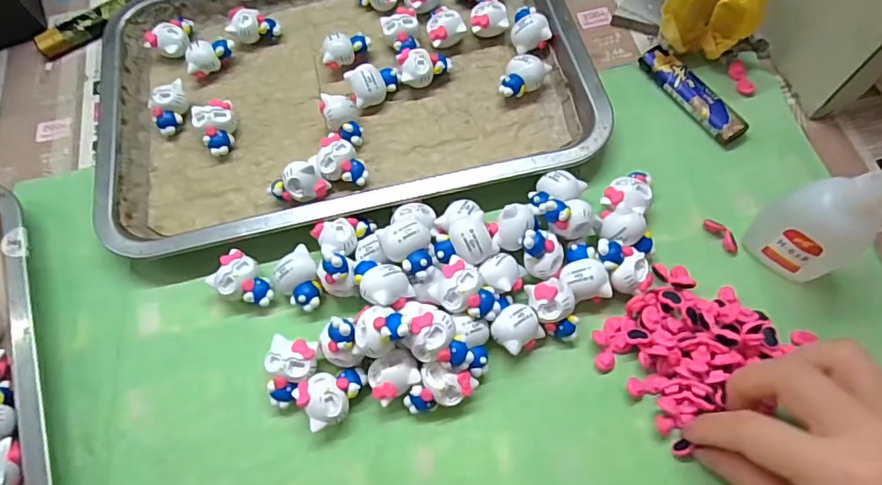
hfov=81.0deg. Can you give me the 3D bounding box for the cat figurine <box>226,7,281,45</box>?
[{"bbox_3d":[-0.130,-0.151,0.359,0.032,0.024,0.016,-15,67,-4],"label":"cat figurine"}]

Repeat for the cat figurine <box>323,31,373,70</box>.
[{"bbox_3d":[-0.063,-0.129,0.350,0.035,0.023,0.016,-20,67,-6],"label":"cat figurine"}]

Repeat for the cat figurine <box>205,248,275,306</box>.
[{"bbox_3d":[-0.109,0.022,0.287,0.032,0.021,0.023,29,71,14],"label":"cat figurine"}]

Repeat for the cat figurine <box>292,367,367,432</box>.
[{"bbox_3d":[-0.053,0.077,0.261,0.033,0.021,0.025,-29,68,-9],"label":"cat figurine"}]

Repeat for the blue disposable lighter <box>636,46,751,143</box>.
[{"bbox_3d":[0.160,-0.095,0.329,0.019,0.010,0.079,-30,68,-10],"label":"blue disposable lighter"}]

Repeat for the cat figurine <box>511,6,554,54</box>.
[{"bbox_3d":[0.061,-0.144,0.348,0.026,0.021,0.032,5,67,5],"label":"cat figurine"}]

